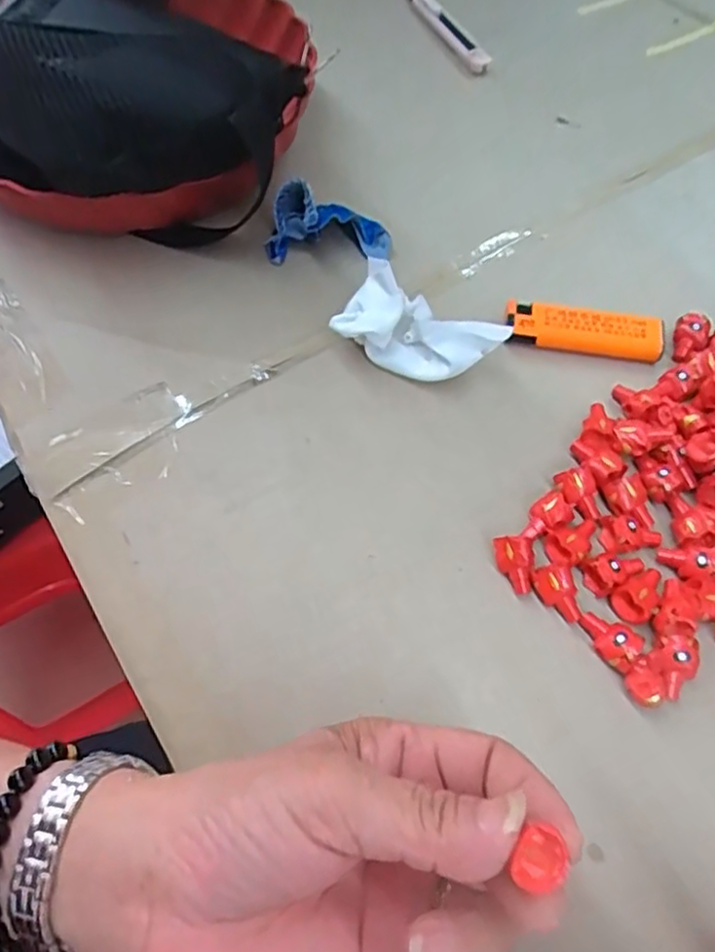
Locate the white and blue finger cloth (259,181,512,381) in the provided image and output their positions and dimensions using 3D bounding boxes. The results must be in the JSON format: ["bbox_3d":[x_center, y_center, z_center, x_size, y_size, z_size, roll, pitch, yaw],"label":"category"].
[{"bbox_3d":[0.006,-0.107,0.352,0.069,0.042,0.153,-27,64,-13],"label":"white and blue finger cloth"}]

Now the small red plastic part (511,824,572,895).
[{"bbox_3d":[0.048,0.102,0.176,0.014,0.010,0.014,-13,61,-6],"label":"small red plastic part"}]

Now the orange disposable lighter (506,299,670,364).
[{"bbox_3d":[0.118,-0.074,0.346,0.080,0.016,0.022,8,61,6],"label":"orange disposable lighter"}]

